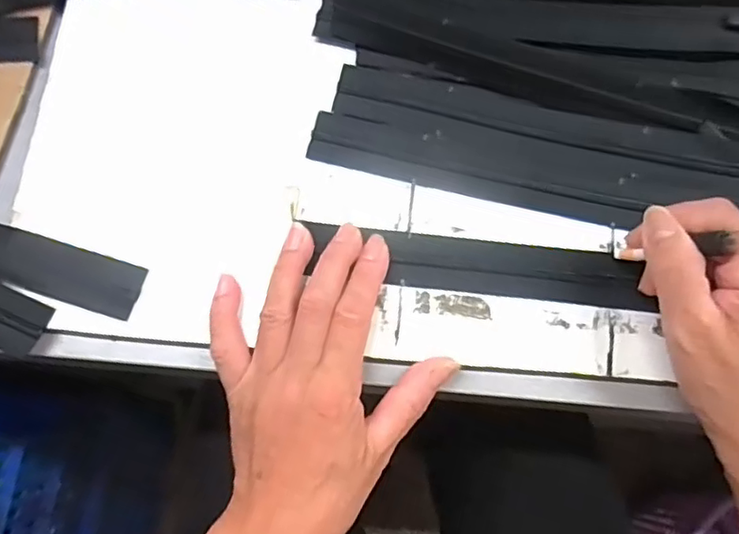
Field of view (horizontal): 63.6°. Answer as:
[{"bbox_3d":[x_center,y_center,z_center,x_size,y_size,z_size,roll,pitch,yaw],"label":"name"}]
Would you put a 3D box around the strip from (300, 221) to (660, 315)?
[{"bbox_3d":[0.061,0.000,0.328,0.180,0.010,0.030,6,81,2],"label":"strip"}]

